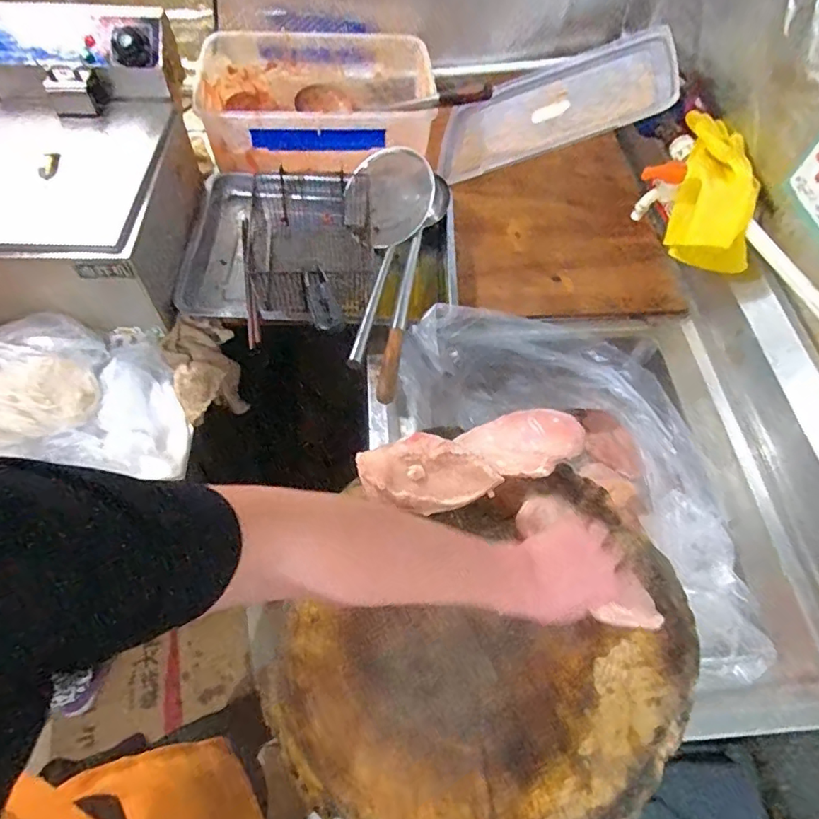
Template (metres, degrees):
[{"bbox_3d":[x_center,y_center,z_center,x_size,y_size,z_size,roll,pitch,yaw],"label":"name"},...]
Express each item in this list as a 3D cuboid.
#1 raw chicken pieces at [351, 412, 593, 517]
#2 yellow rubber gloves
[{"bbox_3d":[0.080,0.057,0.655,0.271,0.038,0.093,-16,61,-11],"label":"raw chicken pieces"},{"bbox_3d":[0.453,-0.341,0.824,0.104,0.139,0.266,6,76,2],"label":"yellow rubber gloves"}]

